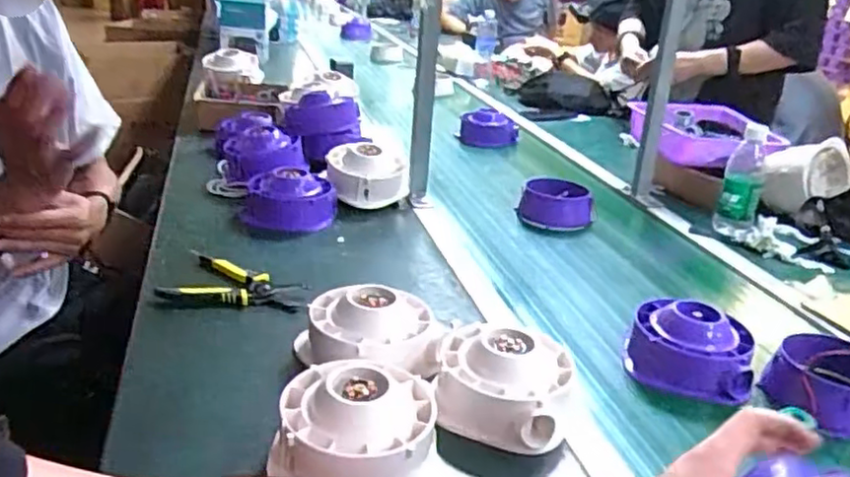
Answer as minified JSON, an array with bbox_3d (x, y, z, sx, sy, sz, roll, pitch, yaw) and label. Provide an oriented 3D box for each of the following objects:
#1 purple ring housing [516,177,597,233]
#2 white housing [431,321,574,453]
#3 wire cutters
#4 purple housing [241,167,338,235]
[{"bbox_3d":[0.227,-0.059,1.165,0.126,0.058,0.123,8,24,6],"label":"purple ring housing"},{"bbox_3d":[0.075,0.134,0.657,0.130,0.073,0.130,8,24,6],"label":"white housing"},{"bbox_3d":[-0.220,0.057,0.817,0.158,0.016,0.101,8,24,6],"label":"wire cutters"},{"bbox_3d":[-0.205,-0.056,1.021,0.142,0.069,0.111,2,24,-7],"label":"purple housing"}]

